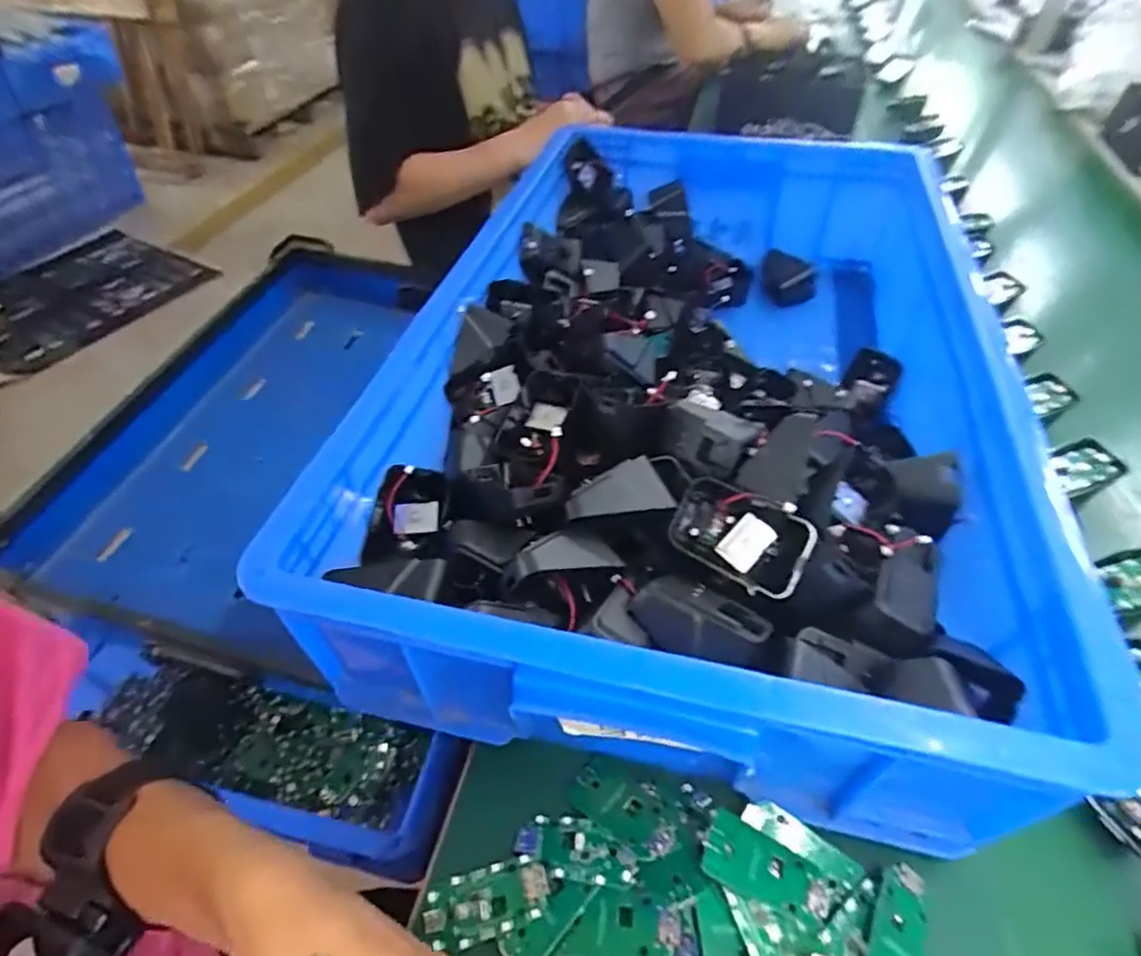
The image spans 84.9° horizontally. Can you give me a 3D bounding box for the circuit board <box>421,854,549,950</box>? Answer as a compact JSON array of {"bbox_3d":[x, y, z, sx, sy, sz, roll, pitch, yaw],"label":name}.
[{"bbox_3d":[-0.043,0.219,0.323,0.063,0.009,0.031,-10,49,-11],"label":"circuit board"}]

